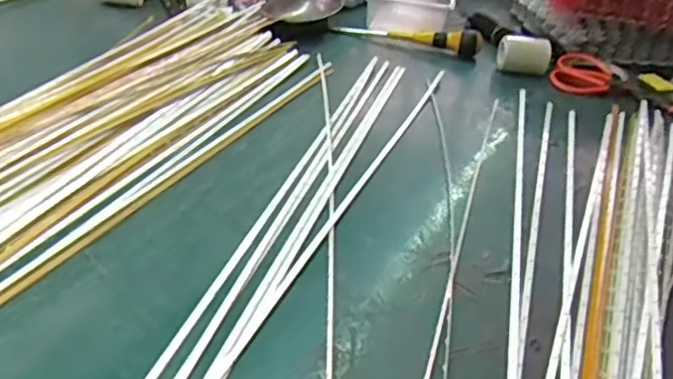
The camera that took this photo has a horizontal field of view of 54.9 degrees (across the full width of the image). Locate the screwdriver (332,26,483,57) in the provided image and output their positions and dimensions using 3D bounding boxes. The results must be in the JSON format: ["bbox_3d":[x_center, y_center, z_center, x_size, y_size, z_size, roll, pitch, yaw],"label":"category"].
[{"bbox_3d":[0.105,-0.230,0.950,0.212,0.033,0.026,12,35,9],"label":"screwdriver"}]

